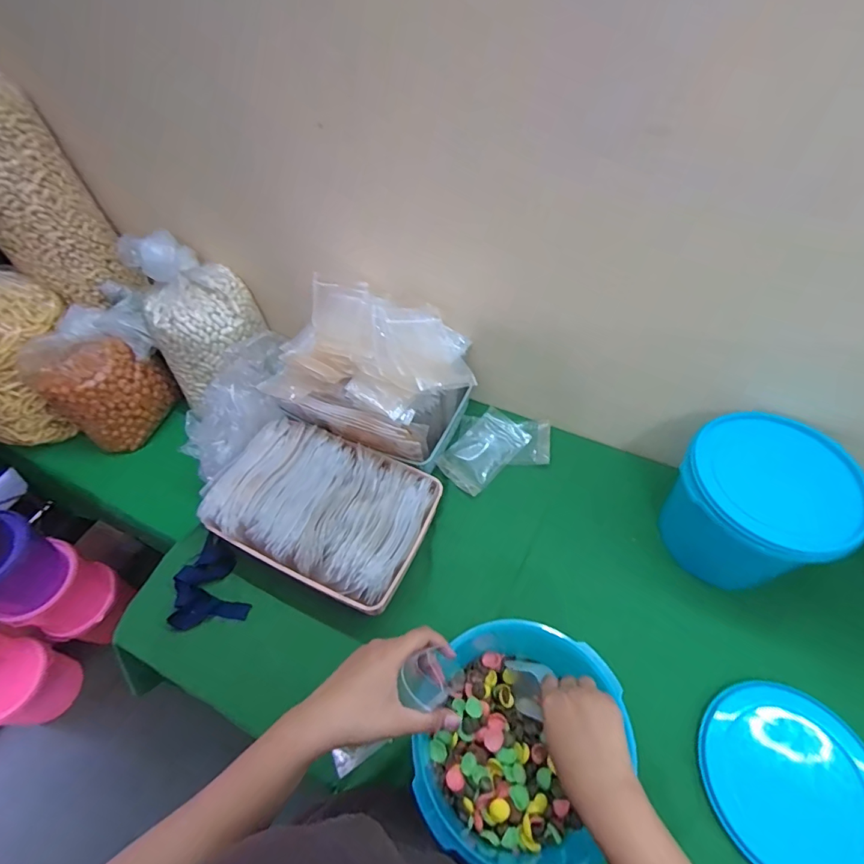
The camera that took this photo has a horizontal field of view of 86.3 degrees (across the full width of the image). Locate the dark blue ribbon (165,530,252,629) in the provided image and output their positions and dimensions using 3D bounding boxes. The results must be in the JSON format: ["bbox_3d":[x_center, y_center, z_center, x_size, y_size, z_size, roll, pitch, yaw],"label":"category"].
[{"bbox_3d":[-0.346,0.233,0.730,0.106,0.032,0.137,-11,54,-4],"label":"dark blue ribbon"}]

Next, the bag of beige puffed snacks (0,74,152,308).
[{"bbox_3d":[-0.812,-0.506,0.875,0.202,0.553,0.185,-34,38,-19],"label":"bag of beige puffed snacks"}]

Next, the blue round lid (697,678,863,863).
[{"bbox_3d":[0.425,0.414,0.542,0.192,0.028,0.193,-2,54,2],"label":"blue round lid"}]

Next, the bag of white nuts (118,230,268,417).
[{"bbox_3d":[-0.478,-0.240,0.948,0.211,0.275,0.185,-27,57,-15],"label":"bag of white nuts"}]

